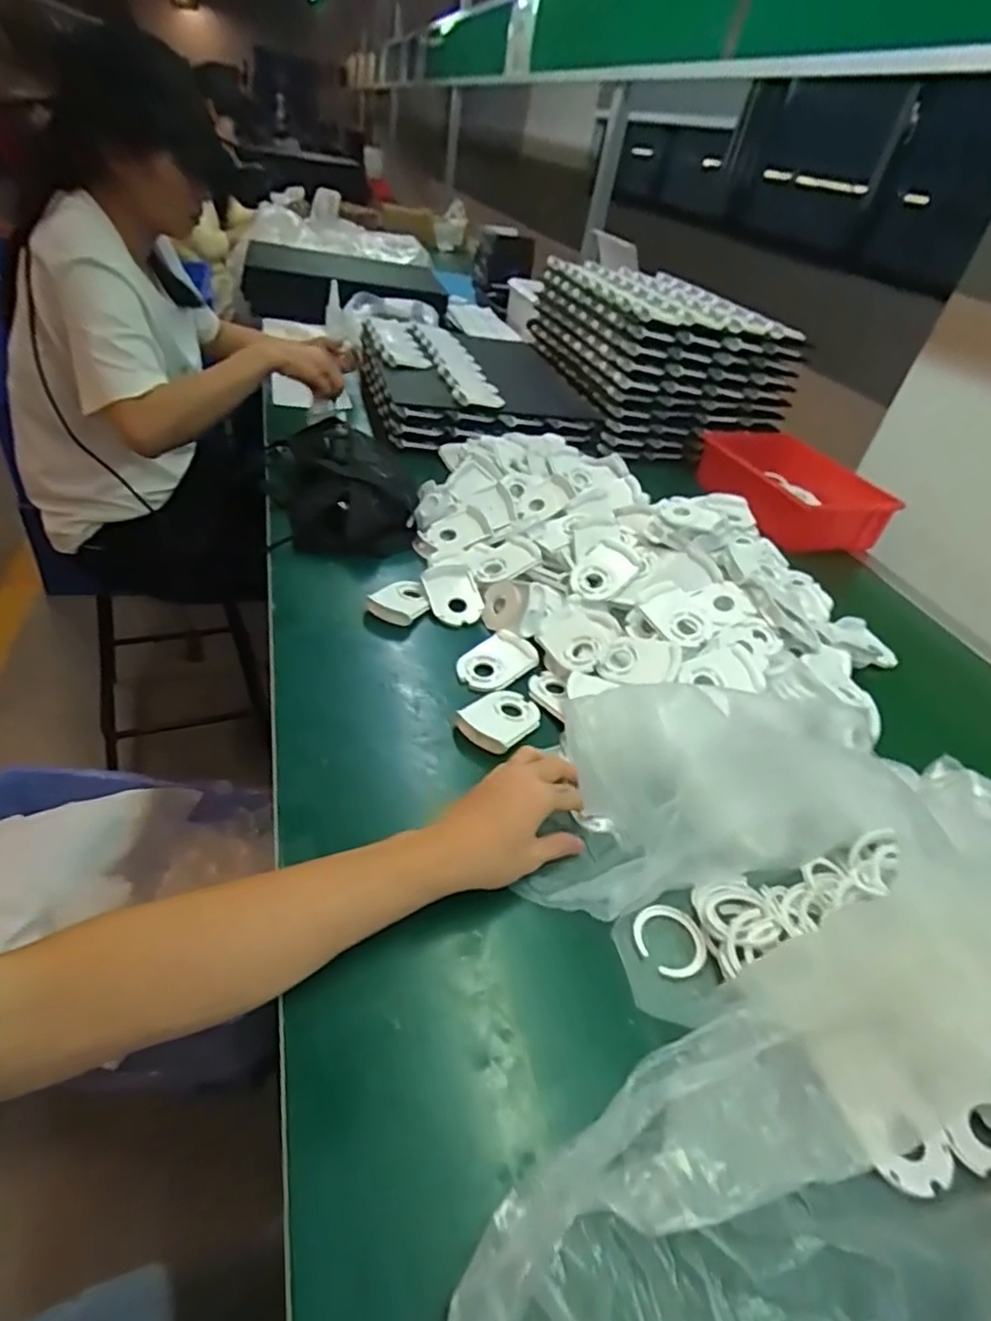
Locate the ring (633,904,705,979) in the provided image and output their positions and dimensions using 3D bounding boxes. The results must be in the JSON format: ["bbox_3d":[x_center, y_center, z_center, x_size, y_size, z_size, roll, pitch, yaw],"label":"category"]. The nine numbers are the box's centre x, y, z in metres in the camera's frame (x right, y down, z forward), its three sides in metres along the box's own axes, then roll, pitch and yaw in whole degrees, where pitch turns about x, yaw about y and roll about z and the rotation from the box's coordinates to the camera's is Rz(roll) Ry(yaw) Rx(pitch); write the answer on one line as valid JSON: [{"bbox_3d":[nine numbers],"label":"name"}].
[{"bbox_3d":[0.125,0.198,0.465,0.055,0.010,0.050,7,39,-6],"label":"ring"}]

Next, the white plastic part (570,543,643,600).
[{"bbox_3d":[0.127,-0.104,0.748,0.085,0.019,0.062,-38,66,-24],"label":"white plastic part"}]

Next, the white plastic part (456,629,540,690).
[{"bbox_3d":[0.001,0.000,0.665,0.058,0.013,0.085,35,44,27],"label":"white plastic part"}]

